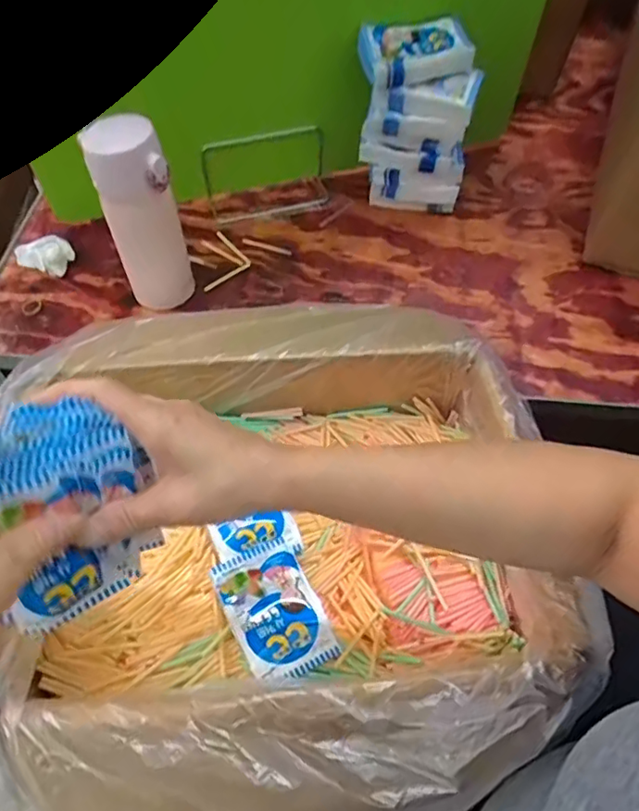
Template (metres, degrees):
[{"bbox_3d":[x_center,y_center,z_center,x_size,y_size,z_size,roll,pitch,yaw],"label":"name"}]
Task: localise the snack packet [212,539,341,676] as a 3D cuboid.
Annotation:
[{"bbox_3d":[-0.036,0.162,0.454,0.068,0.012,0.104,-23,59,-16],"label":"snack packet"}]

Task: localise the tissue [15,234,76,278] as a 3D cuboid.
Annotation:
[{"bbox_3d":[-0.321,-0.178,0.666,0.058,0.032,0.070,-29,61,-19],"label":"tissue"}]

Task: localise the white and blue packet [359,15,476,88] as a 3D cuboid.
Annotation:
[{"bbox_3d":[0.103,-0.389,0.625,0.117,0.028,0.089,-11,56,-9],"label":"white and blue packet"}]

